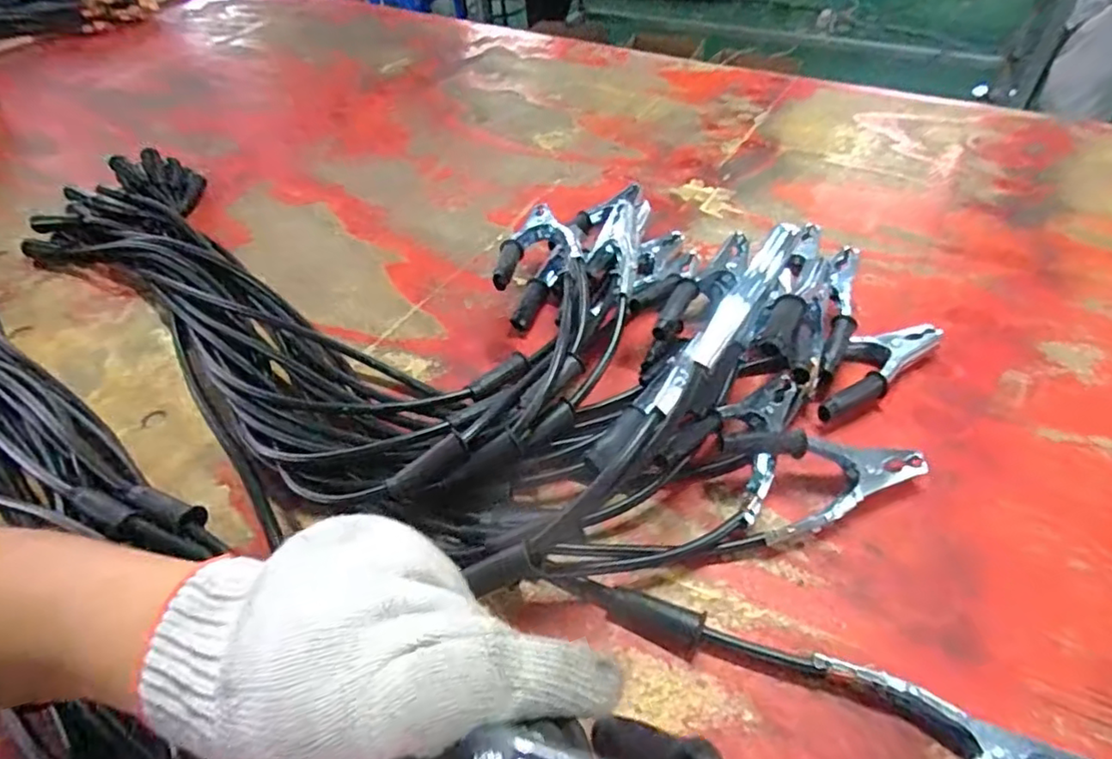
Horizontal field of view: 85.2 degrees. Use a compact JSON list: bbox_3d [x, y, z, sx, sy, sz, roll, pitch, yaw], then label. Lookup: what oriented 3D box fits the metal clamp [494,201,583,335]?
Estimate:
[{"bbox_3d":[-0.018,-0.110,0.598,0.051,0.076,0.140,13,48,17],"label":"metal clamp"}]

